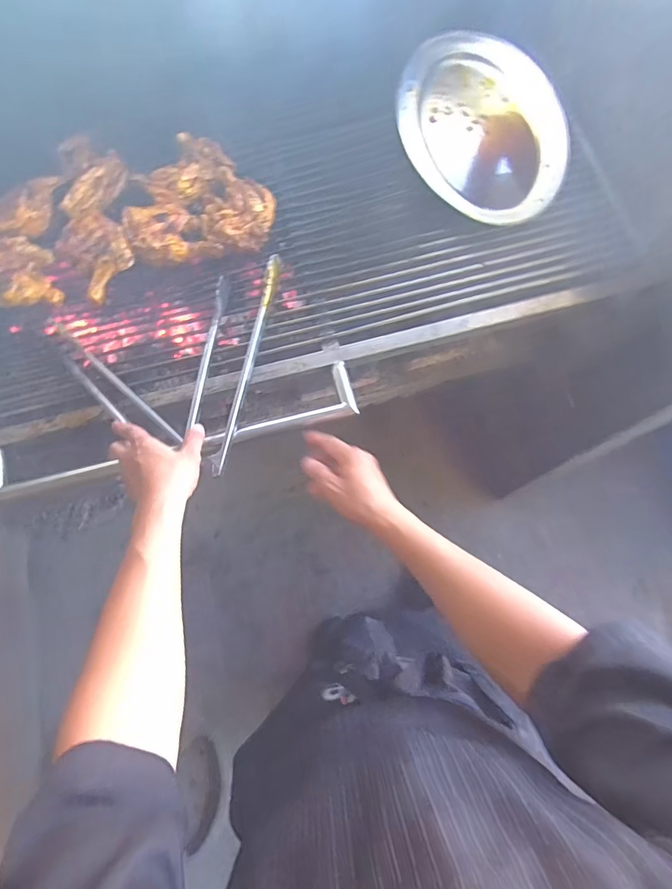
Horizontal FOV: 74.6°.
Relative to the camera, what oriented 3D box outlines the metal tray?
[{"bbox_3d":[0.238,-0.511,0.715,0.261,0.054,0.354,-19,75,-5],"label":"metal tray"}]

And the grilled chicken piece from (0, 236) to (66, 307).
[{"bbox_3d":[-0.494,-0.264,0.681,0.112,0.031,0.138,-24,75,-7],"label":"grilled chicken piece"}]

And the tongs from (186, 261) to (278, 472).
[{"bbox_3d":[-0.153,-0.130,0.622,0.080,0.031,0.336,11,74,3],"label":"tongs"}]

